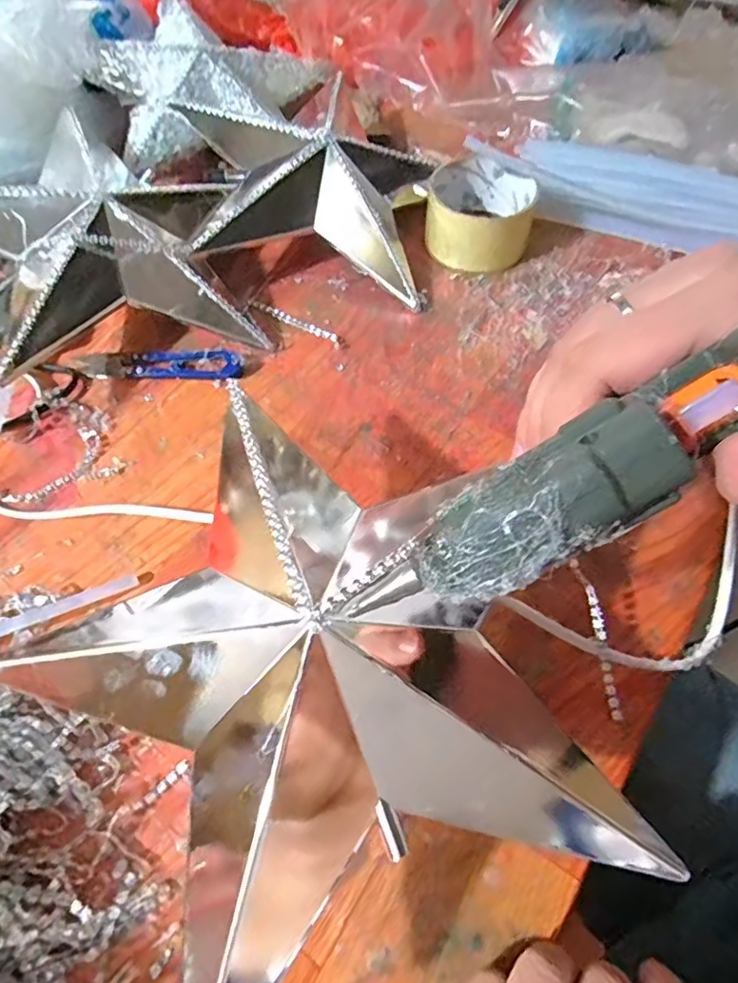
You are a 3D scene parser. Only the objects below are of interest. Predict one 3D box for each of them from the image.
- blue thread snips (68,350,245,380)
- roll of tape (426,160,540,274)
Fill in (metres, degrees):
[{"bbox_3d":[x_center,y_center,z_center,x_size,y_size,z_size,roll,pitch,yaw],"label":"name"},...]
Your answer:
[{"bbox_3d":[-0.145,-0.087,0.378,0.119,0.011,0.020,3,61,2],"label":"blue thread snips"},{"bbox_3d":[0.085,-0.213,0.427,0.079,0.040,0.080,0,61,0],"label":"roll of tape"}]

